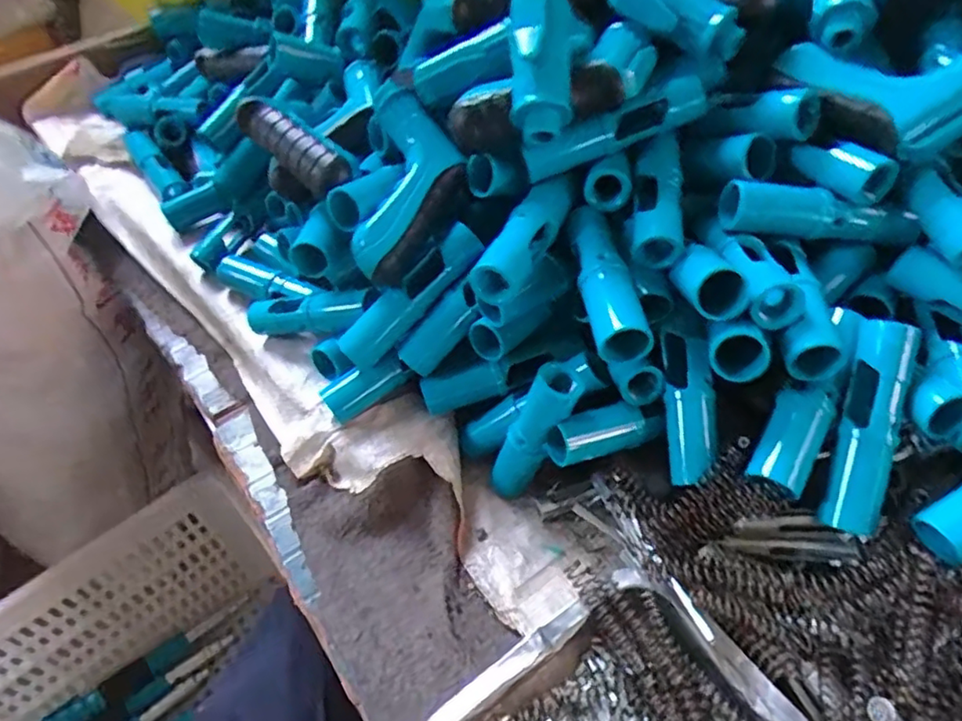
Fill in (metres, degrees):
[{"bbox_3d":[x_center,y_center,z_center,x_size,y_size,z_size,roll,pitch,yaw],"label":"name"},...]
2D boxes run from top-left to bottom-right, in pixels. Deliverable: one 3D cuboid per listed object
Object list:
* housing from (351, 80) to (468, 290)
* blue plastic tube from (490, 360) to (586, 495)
[{"bbox_3d":[-0.051,-0.119,0.429,0.076,0.045,0.140,6,80,9],"label":"housing"},{"bbox_3d":[0.033,0.054,0.411,0.023,0.126,0.026,-6,46,-29],"label":"blue plastic tube"}]

